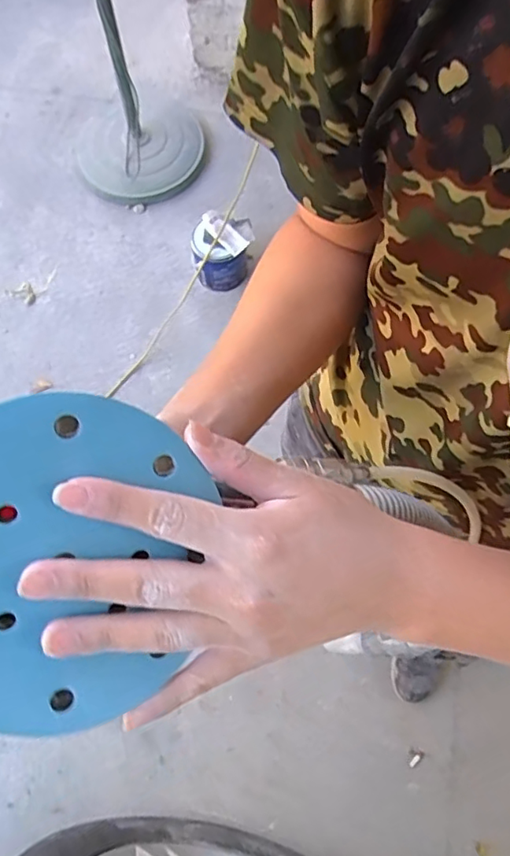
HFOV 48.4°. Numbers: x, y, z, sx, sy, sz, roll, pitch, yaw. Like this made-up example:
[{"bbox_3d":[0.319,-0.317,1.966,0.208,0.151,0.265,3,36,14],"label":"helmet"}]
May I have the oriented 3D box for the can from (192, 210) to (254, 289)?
[{"bbox_3d":[-0.089,-0.489,1.584,0.168,0.168,0.141,-12,67,-5],"label":"can"}]

